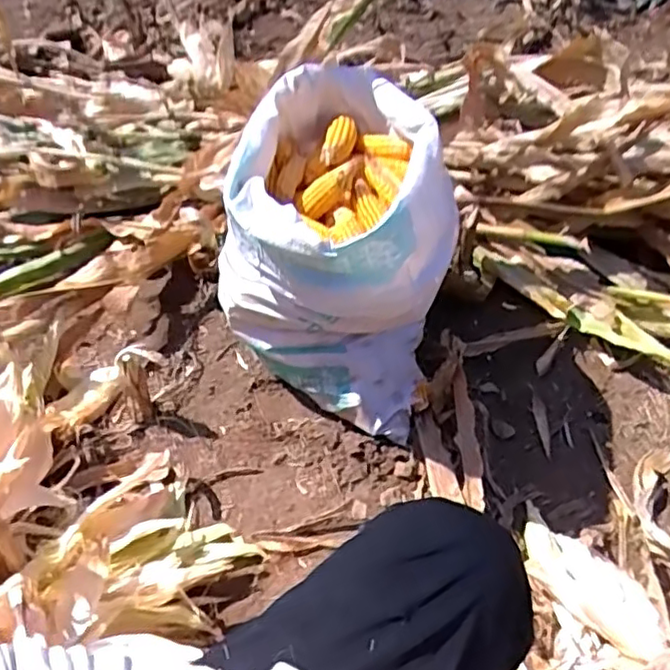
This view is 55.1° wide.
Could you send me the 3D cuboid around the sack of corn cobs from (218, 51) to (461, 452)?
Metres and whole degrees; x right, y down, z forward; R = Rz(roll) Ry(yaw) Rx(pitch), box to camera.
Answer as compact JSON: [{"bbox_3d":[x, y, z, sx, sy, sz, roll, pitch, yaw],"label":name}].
[{"bbox_3d":[0.007,-0.128,0.950,0.299,0.376,0.443,6,45,3],"label":"sack of corn cobs"}]

